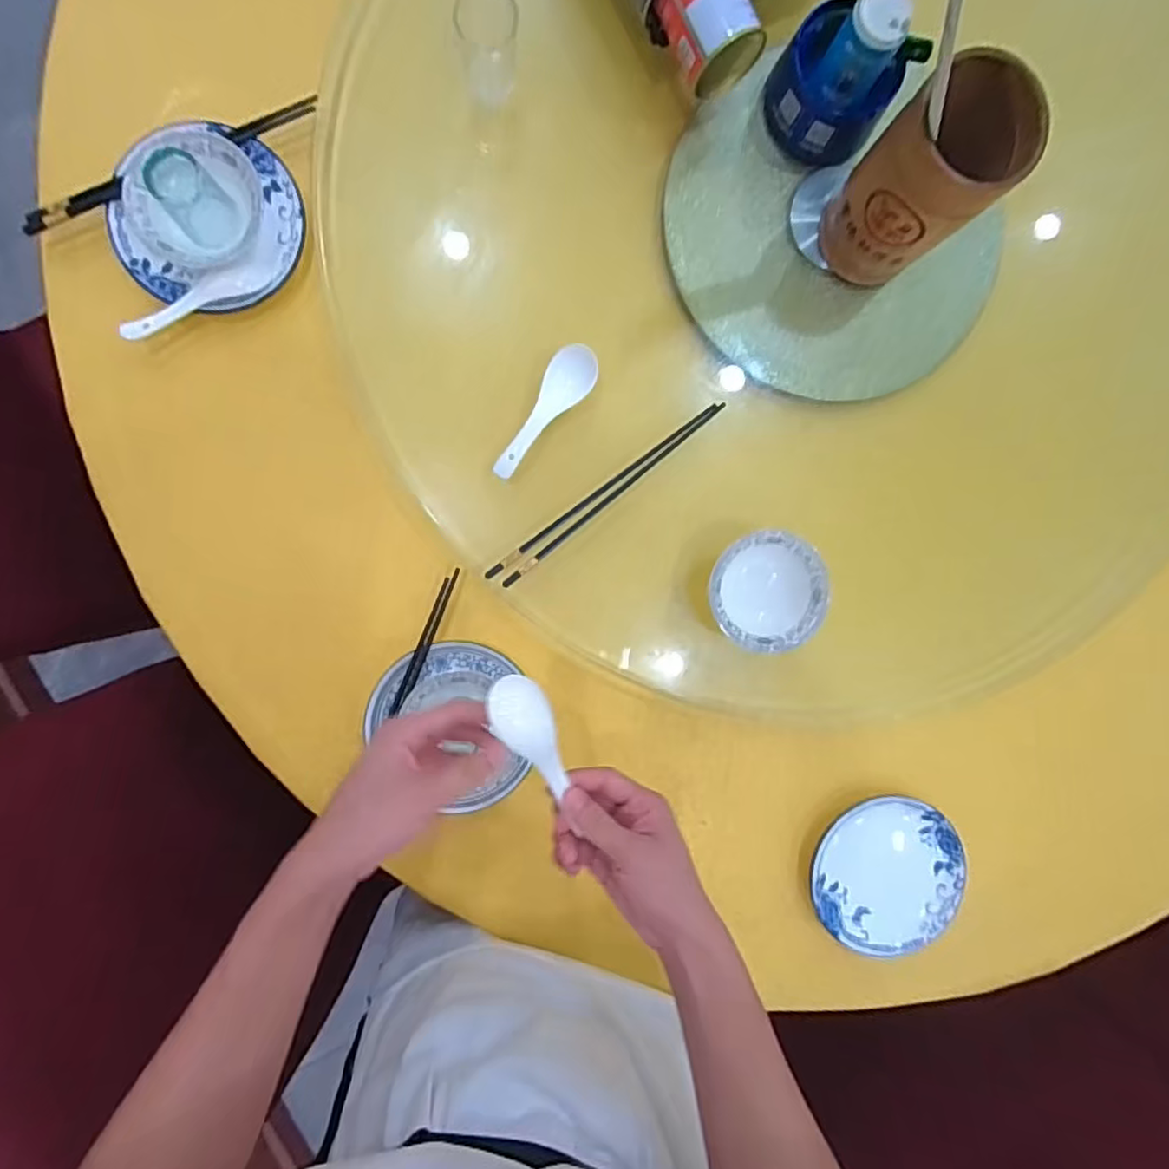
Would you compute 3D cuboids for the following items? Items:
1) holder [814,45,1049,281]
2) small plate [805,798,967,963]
[{"bbox_3d":[0.281,-0.334,0.539,0.100,0.186,0.092,0,91,-5],"label":"holder"},{"bbox_3d":[0.309,0.296,0.654,0.155,0.022,0.147,0,91,-5],"label":"small plate"}]

